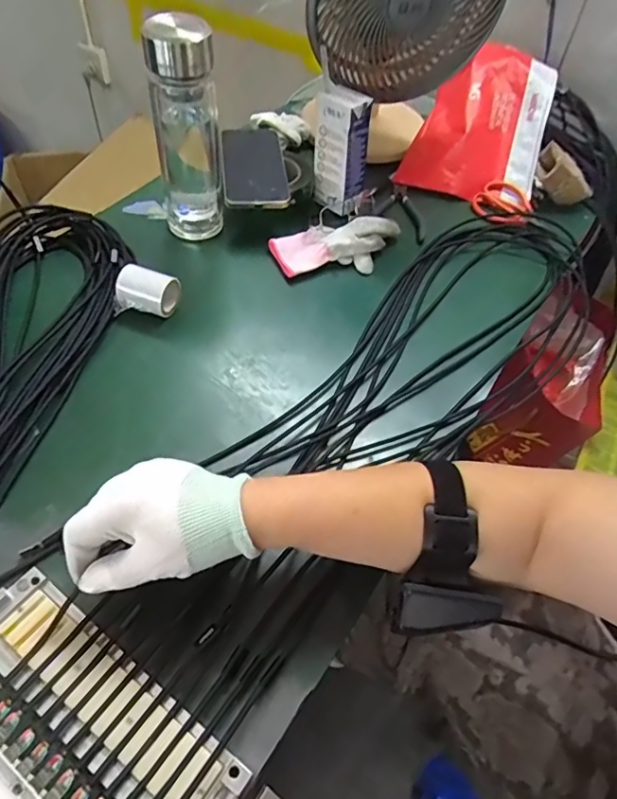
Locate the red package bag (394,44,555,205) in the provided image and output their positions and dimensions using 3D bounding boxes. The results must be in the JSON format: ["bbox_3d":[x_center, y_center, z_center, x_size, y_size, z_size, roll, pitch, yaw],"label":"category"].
[{"bbox_3d":[0.245,-0.380,0.725,0.166,0.033,0.242,22,78,11],"label":"red package bag"}]

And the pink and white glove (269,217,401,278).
[{"bbox_3d":[0.036,-0.178,0.616,0.152,0.032,0.063,-4,52,-10],"label":"pink and white glove"}]

